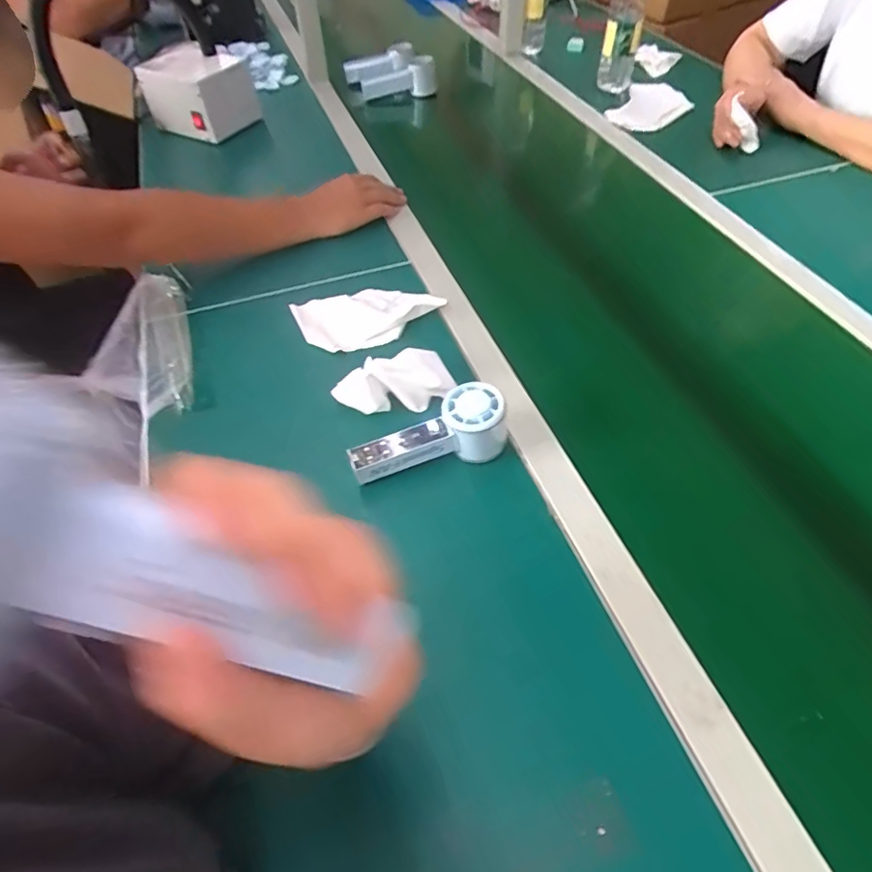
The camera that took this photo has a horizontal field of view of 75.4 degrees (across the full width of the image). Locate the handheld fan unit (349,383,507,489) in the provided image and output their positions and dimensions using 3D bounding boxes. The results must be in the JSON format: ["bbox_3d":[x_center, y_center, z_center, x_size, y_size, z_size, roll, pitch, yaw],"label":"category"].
[{"bbox_3d":[-0.006,0.005,0.531,0.151,0.062,0.050,-19,53,-15],"label":"handheld fan unit"}]

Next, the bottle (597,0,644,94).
[{"bbox_3d":[0.364,-0.791,1.093,0.067,0.251,0.058,13,52,12],"label":"bottle"}]

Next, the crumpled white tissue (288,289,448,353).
[{"bbox_3d":[-0.083,-0.153,0.703,0.173,0.021,0.097,-18,52,-14],"label":"crumpled white tissue"}]

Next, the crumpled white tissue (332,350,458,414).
[{"bbox_3d":[-0.045,-0.056,0.604,0.124,0.033,0.065,-21,53,-16],"label":"crumpled white tissue"}]

